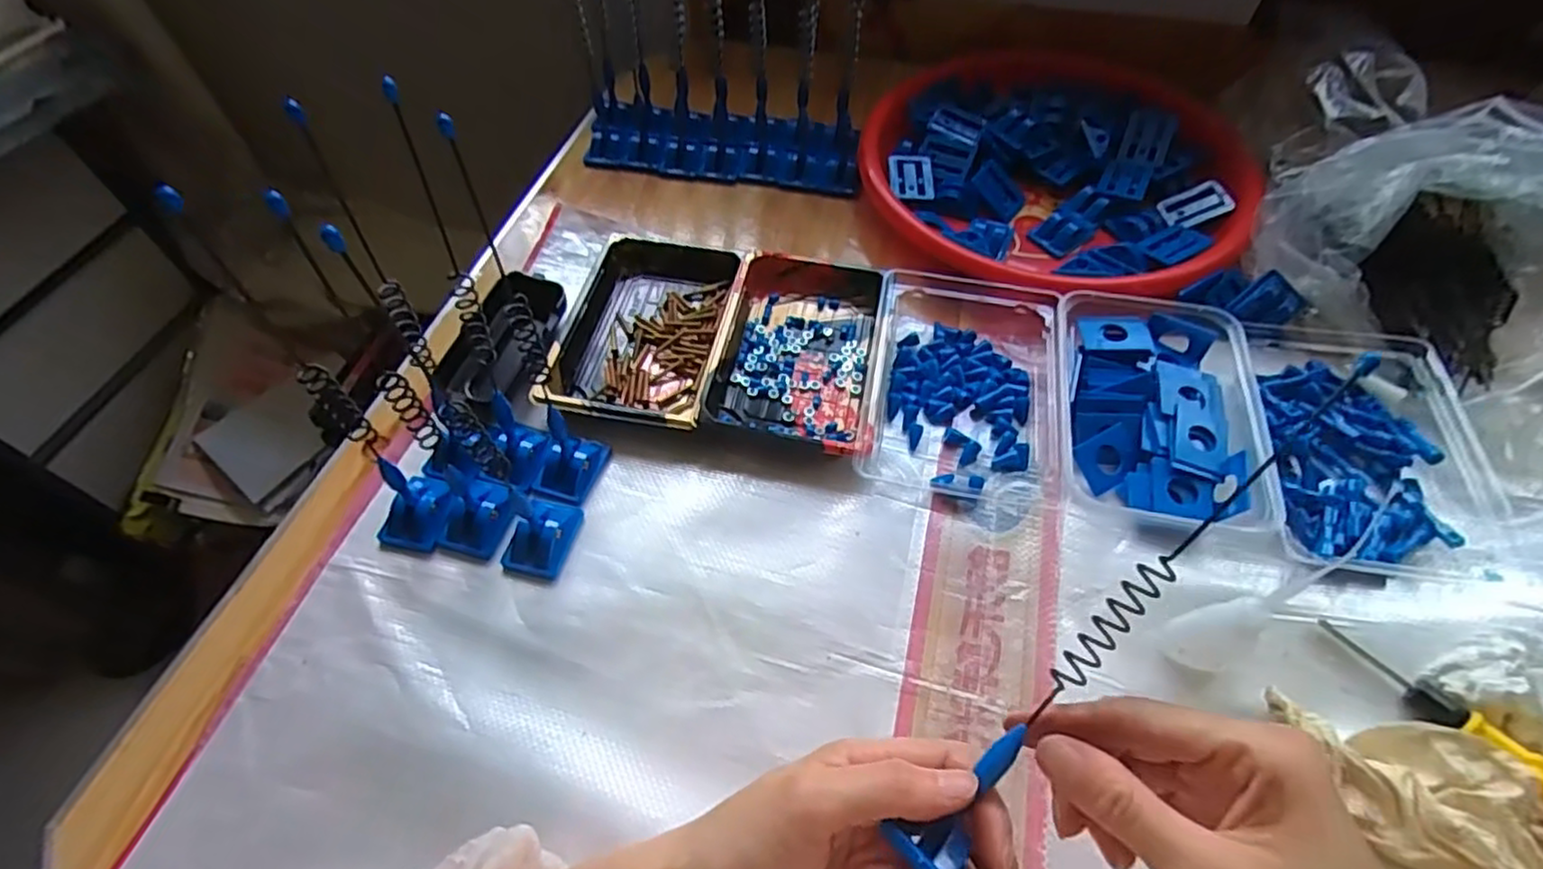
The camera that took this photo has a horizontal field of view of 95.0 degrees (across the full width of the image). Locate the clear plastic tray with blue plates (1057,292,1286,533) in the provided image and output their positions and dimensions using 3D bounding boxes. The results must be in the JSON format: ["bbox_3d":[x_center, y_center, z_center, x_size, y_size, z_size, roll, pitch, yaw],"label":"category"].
[{"bbox_3d":[0.234,-0.020,0.435,0.114,0.032,0.155,12,56,9],"label":"clear plastic tray with blue plates"}]

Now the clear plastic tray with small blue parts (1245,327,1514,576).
[{"bbox_3d":[0.358,-0.004,0.424,0.123,0.032,0.185,11,56,9],"label":"clear plastic tray with small blue parts"}]

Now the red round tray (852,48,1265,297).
[{"bbox_3d":[0.223,-0.216,0.563,0.288,0.041,0.276,-1,55,1],"label":"red round tray"}]

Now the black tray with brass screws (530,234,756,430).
[{"bbox_3d":[-0.085,-0.074,0.488,0.111,0.022,0.159,10,56,8],"label":"black tray with brass screws"}]

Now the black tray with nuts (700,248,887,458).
[{"bbox_3d":[0.019,-0.059,0.475,0.102,0.024,0.162,9,56,7],"label":"black tray with nuts"}]

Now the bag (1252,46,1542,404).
[{"bbox_3d":[0.444,-0.140,0.464,0.180,0.110,0.270,-16,56,-10],"label":"bag"}]

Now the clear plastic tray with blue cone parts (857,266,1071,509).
[{"bbox_3d":[0.124,-0.039,0.454,0.119,0.032,0.162,9,56,8],"label":"clear plastic tray with blue cone parts"}]

